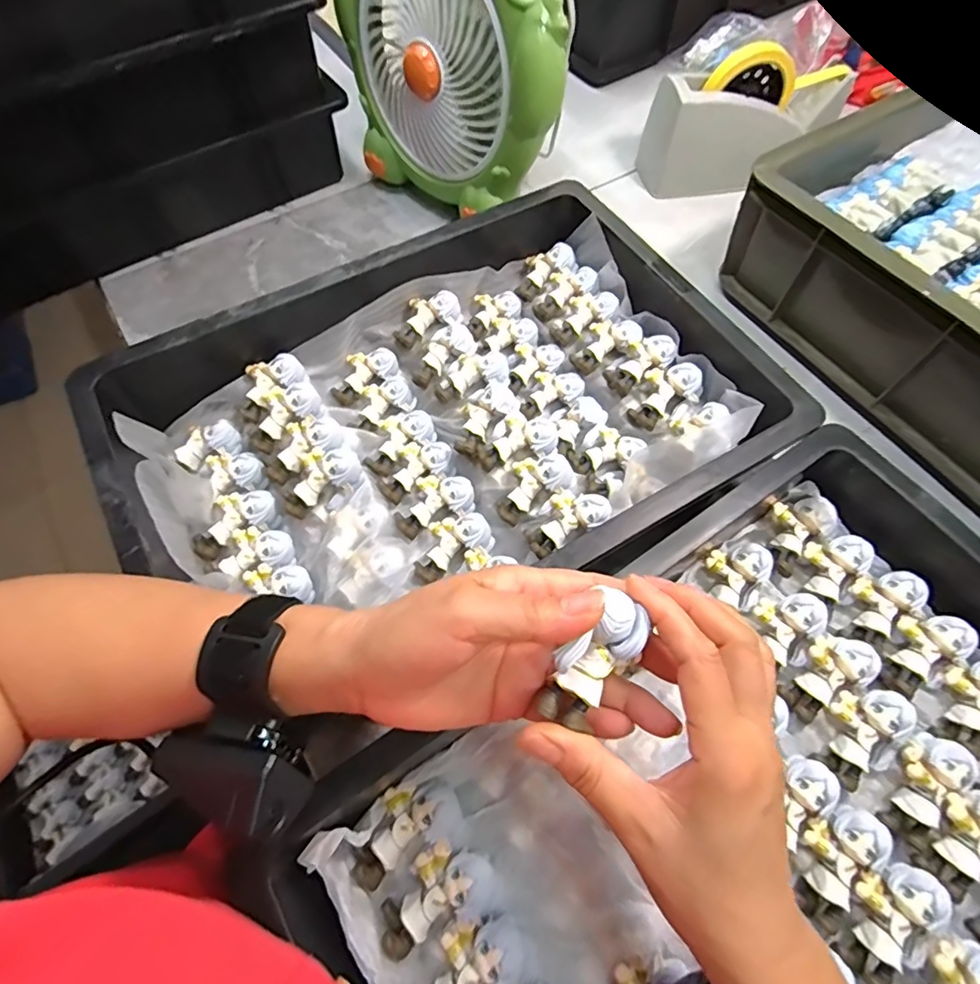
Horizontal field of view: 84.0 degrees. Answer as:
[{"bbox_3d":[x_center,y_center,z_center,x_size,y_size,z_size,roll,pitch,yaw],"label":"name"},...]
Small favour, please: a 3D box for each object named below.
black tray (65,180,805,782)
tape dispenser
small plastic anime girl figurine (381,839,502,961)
[{"bbox_3d":[-0.029,-0.049,0.415,0.433,0.086,0.328,-33,67,-16],"label":"black tray"},{"bbox_3d":[0.275,-0.401,0.590,0.198,0.111,0.085,-14,63,-7],"label":"tape dispenser"},{"bbox_3d":[-0.028,0.209,0.285,0.062,0.025,0.039,-19,64,-10],"label":"small plastic anime girl figurine"}]

